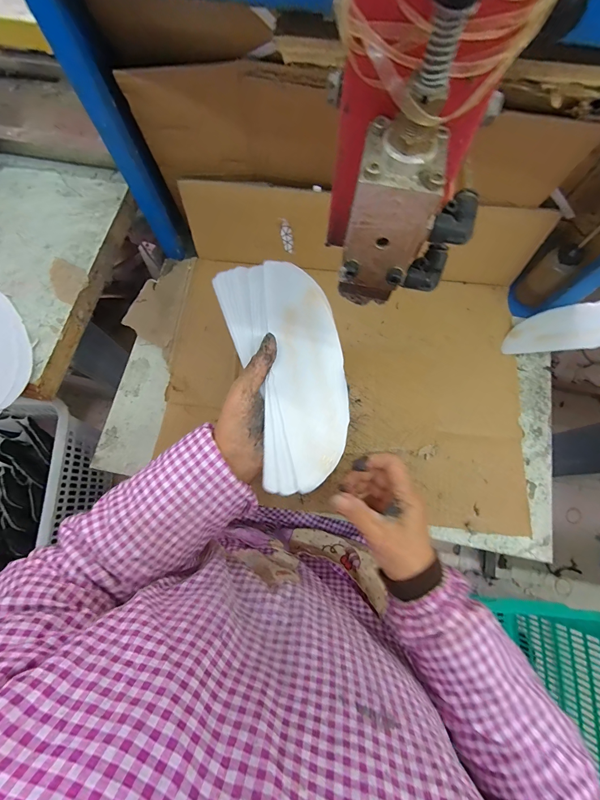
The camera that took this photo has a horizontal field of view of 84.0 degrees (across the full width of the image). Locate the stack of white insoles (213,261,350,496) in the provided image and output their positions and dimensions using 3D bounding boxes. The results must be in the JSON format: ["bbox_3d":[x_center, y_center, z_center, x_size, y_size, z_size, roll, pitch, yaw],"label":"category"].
[{"bbox_3d":[-0.007,-0.027,0.324,0.100,0.013,0.220,-13,86,-3],"label":"stack of white insoles"}]

